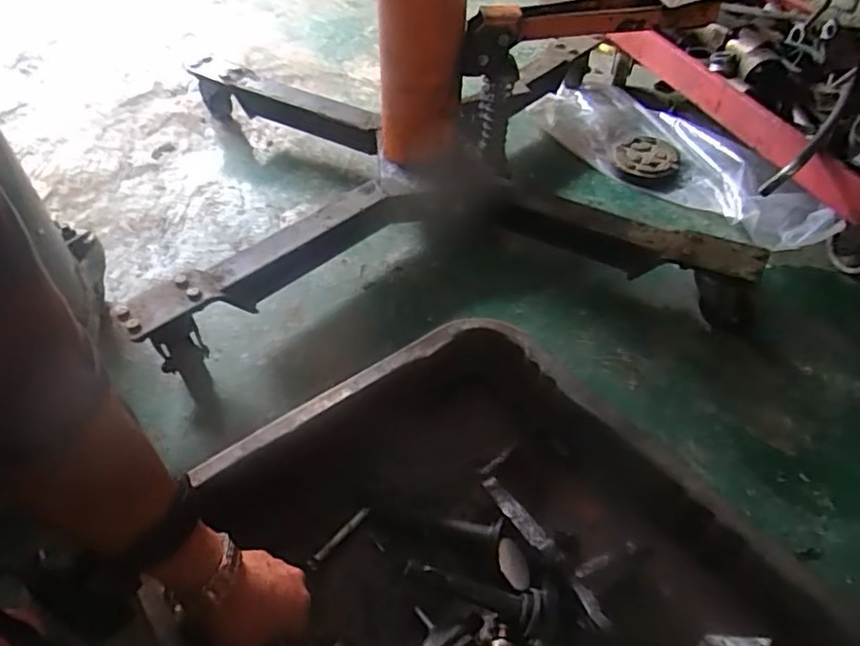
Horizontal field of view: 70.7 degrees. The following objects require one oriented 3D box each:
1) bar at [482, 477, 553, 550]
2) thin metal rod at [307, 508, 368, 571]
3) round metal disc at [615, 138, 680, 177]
[{"bbox_3d":[0.082,0.182,0.587,0.019,0.008,0.095,-27,40,-19],"label":"bar"},{"bbox_3d":[-0.090,0.214,0.603,0.009,0.007,0.076,34,58,27],"label":"thin metal rod"},{"bbox_3d":[0.366,-0.280,1.020,0.100,0.020,0.098,-1,49,2],"label":"round metal disc"}]

